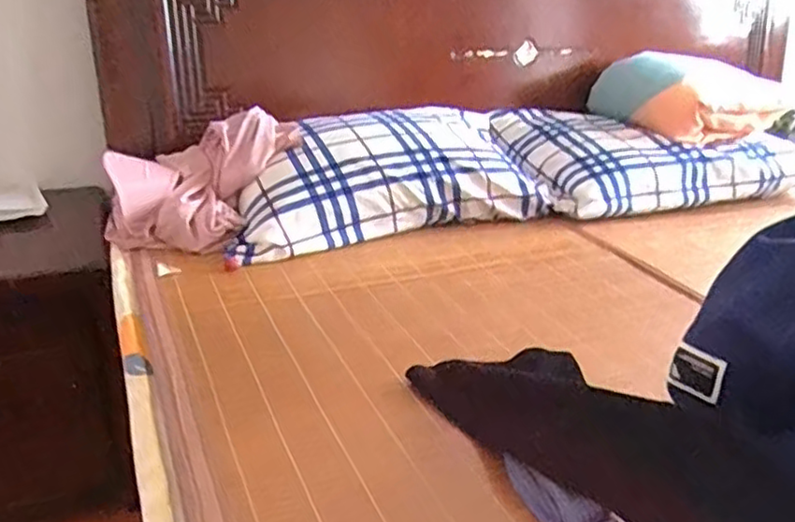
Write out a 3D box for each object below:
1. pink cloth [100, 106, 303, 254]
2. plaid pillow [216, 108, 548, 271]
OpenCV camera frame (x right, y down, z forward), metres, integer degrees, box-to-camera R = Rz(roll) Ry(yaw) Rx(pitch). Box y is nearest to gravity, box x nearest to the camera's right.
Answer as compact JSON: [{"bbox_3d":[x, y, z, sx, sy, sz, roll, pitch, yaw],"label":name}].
[{"bbox_3d":[-0.334,-0.142,1.110,0.236,0.074,0.325,22,60,7],"label":"pink cloth"},{"bbox_3d":[-0.034,-0.160,1.209,0.569,0.164,0.291,-10,26,-24],"label":"plaid pillow"}]

